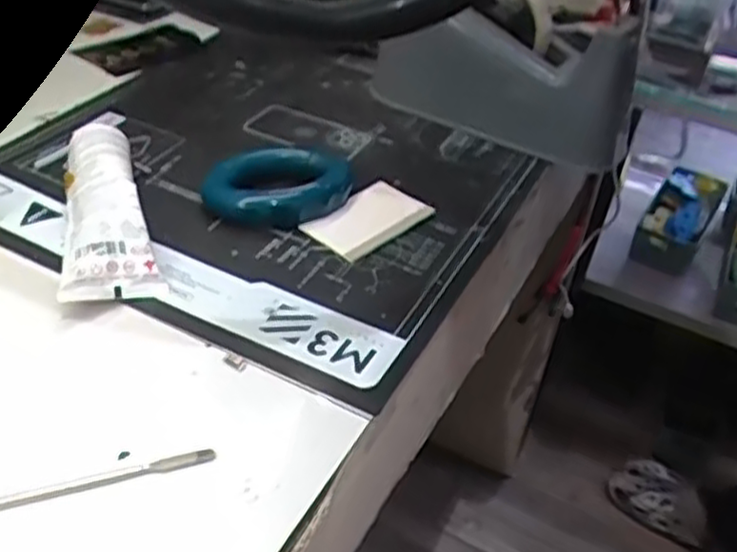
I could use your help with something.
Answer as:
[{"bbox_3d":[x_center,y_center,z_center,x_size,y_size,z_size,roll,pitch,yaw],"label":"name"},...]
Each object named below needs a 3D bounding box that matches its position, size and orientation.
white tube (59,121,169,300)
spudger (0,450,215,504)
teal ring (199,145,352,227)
[{"bbox_3d":[-0.165,-0.042,0.460,0.051,0.036,0.144,-12,43,-20],"label":"white tube"},{"bbox_3d":[-0.148,0.094,0.326,0.161,0.004,0.008,-10,43,-18],"label":"spudger"},{"bbox_3d":[-0.059,-0.059,0.499,0.096,0.024,0.057,1,40,-6],"label":"teal ring"}]

